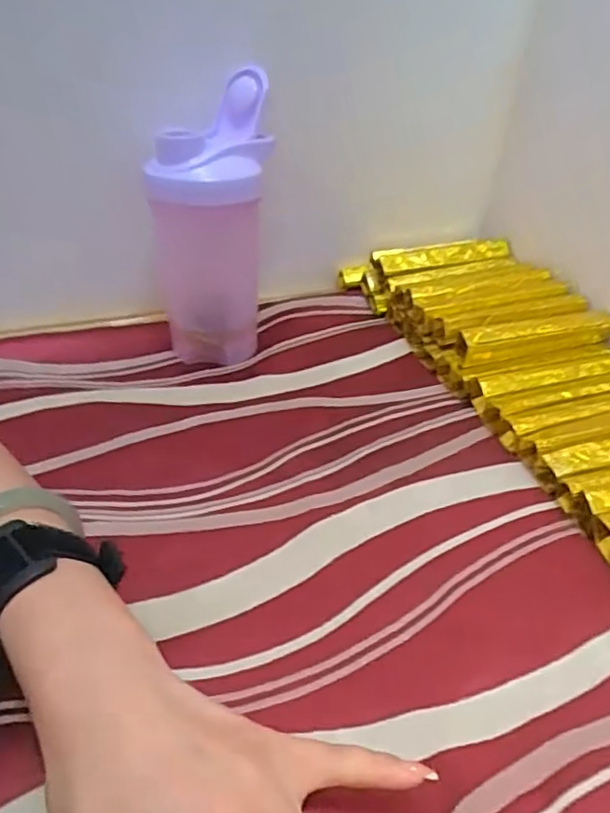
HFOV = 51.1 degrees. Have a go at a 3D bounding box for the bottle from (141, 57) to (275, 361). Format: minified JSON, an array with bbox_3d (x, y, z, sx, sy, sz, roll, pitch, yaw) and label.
[{"bbox_3d":[-0.071,-0.137,0.499,0.091,0.196,0.082,-5,35,-8],"label":"bottle"}]

